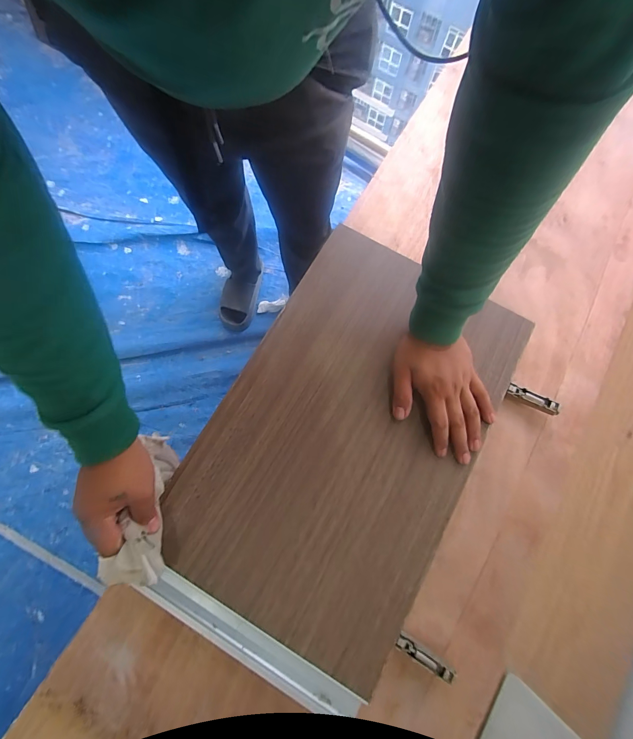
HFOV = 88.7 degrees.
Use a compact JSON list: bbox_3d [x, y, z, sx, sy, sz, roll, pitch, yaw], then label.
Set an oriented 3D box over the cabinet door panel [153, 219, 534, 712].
[{"bbox_3d":[0.045,0.070,0.421,0.308,0.014,0.494,31,78,5],"label":"cabinet door panel"}]

